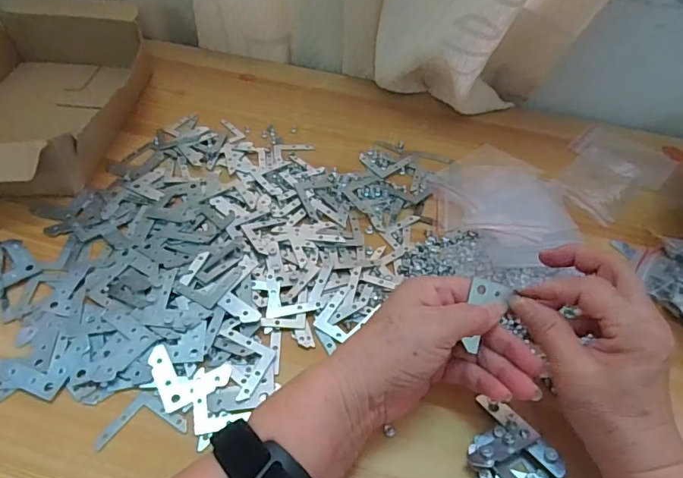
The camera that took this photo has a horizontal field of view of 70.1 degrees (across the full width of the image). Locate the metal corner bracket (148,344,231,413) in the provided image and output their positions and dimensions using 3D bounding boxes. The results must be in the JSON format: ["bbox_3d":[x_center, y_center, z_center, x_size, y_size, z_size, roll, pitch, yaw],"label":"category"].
[{"bbox_3d":[-0.106,0.095,0.324,0.055,0.004,0.038,15,49,4],"label":"metal corner bracket"}]

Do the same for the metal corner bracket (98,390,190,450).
[{"bbox_3d":[-0.127,0.113,0.312,0.052,0.004,0.032,-7,47,-11],"label":"metal corner bracket"}]

